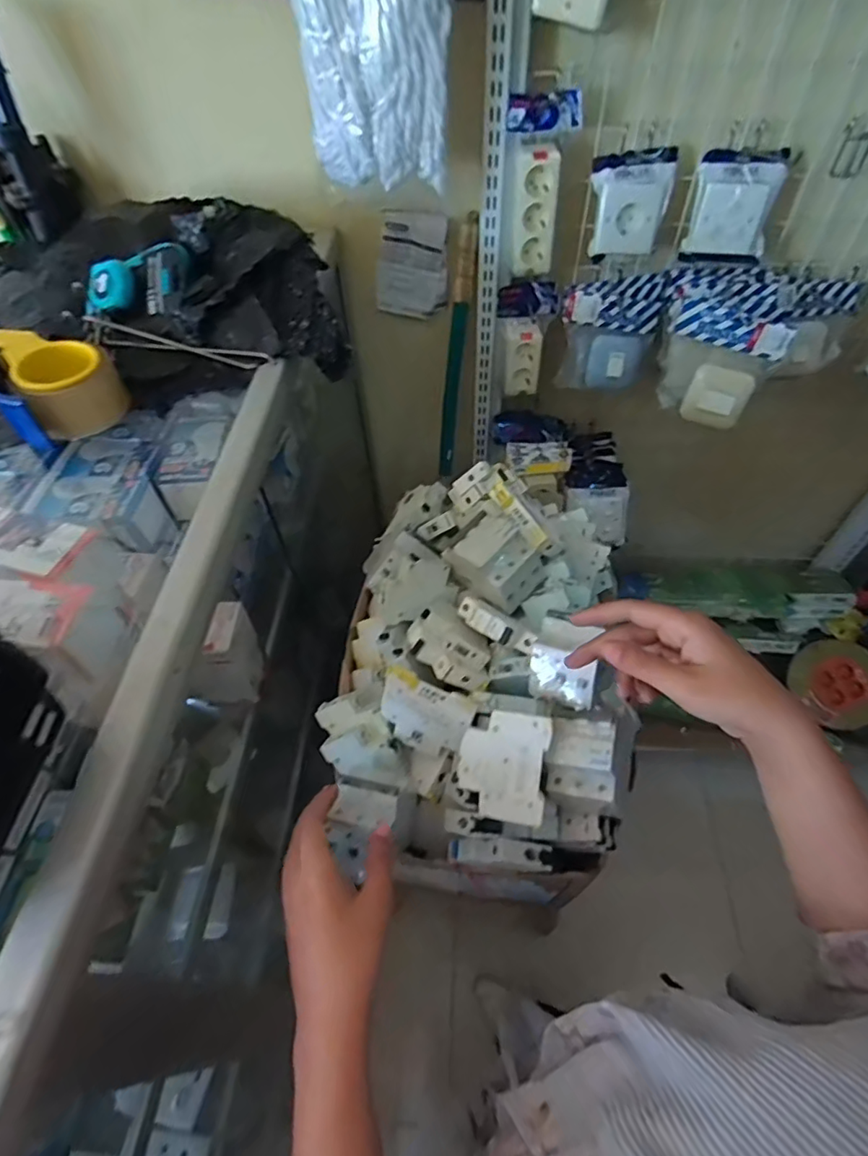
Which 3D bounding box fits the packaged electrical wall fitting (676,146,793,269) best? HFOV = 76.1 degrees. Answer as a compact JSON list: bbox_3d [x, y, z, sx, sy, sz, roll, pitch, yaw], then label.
[{"bbox_3d":[0.441,-0.544,0.817,0.115,0.137,0.050,9,54,9],"label":"packaged electrical wall fitting"}]

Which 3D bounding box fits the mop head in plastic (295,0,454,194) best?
[{"bbox_3d":[-0.068,-0.605,0.633,0.172,0.247,0.037,11,54,10],"label":"mop head in plastic"}]

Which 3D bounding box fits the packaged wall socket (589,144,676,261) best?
[{"bbox_3d":[0.288,-0.549,0.810,0.111,0.121,0.046,-13,53,-7],"label":"packaged wall socket"}]

